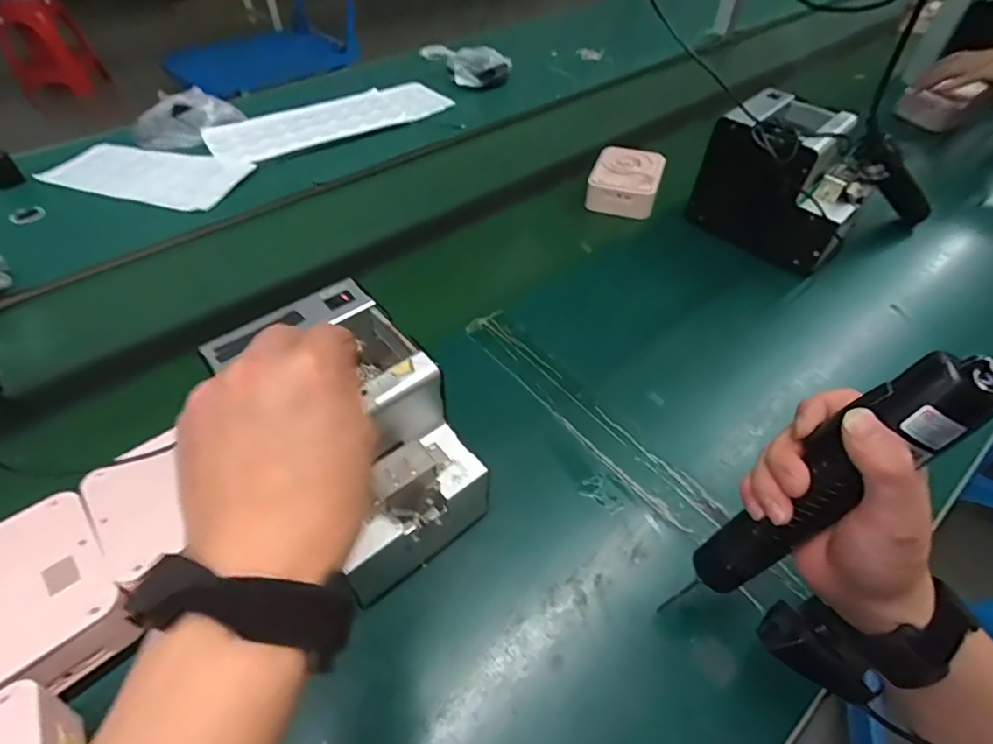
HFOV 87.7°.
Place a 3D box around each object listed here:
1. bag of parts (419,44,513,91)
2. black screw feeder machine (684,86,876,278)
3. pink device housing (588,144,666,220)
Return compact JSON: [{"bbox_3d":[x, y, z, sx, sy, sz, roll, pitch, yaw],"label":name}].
[{"bbox_3d":[-0.068,-0.646,1.089,0.167,0.057,0.091,33,57,25],"label":"bag of parts"},{"bbox_3d":[0.371,-0.251,0.671,0.180,0.150,0.132,30,56,24],"label":"black screw feeder machine"},{"bbox_3d":[0.196,-0.293,0.787,0.100,0.053,0.119,15,51,13],"label":"pink device housing"}]

